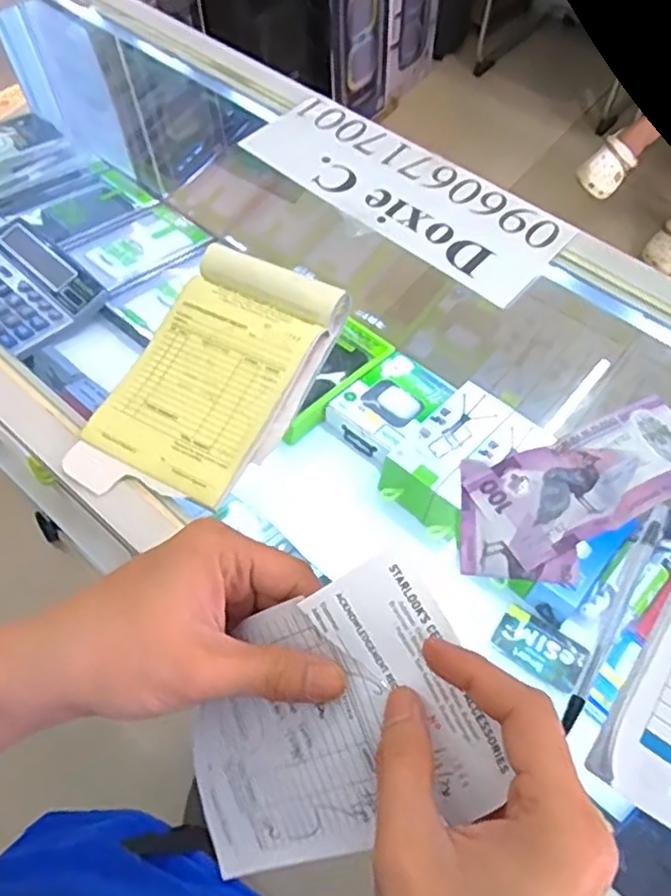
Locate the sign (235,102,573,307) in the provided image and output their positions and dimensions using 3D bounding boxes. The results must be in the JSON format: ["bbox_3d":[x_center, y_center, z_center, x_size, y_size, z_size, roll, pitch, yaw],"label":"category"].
[{"bbox_3d":[0.050,-0.213,0.557,0.275,0.007,0.096,37,67,22],"label":"sign"}]

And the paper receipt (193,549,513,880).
[{"bbox_3d":[-0.010,0.122,0.294,0.146,0.013,0.101,-32,77,23],"label":"paper receipt"}]

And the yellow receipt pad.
[{"bbox_3d":[-0.077,-0.054,0.446,0.111,0.028,0.166,25,64,15],"label":"yellow receipt pad"}]

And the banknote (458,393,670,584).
[{"bbox_3d":[0.152,0.025,0.407,0.174,0.015,0.084,-19,62,-9],"label":"banknote"}]

